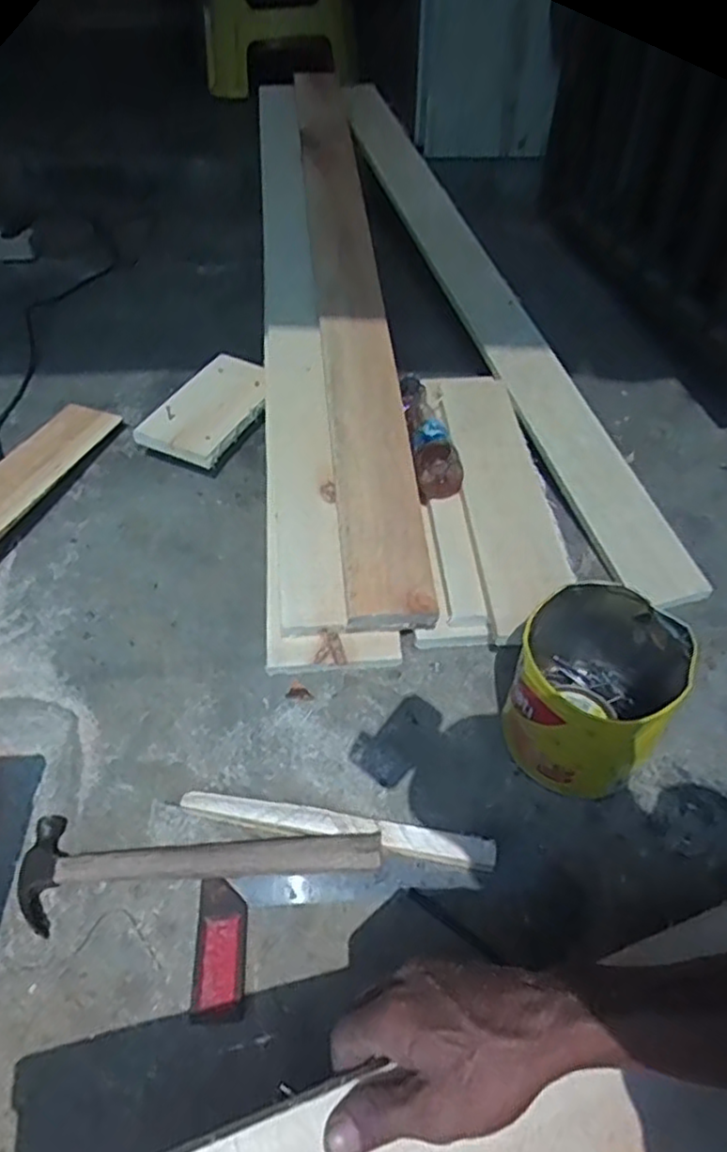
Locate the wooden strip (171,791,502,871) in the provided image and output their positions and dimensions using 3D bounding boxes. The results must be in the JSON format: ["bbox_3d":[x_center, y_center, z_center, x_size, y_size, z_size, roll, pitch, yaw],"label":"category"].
[{"bbox_3d":[-0.025,0.236,0.647,0.293,0.017,0.027,10,51,5],"label":"wooden strip"}]

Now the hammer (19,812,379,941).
[{"bbox_3d":[-0.148,0.265,0.613,0.319,0.060,0.093,5,46,0],"label":"hammer"}]

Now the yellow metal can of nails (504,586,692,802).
[{"bbox_3d":[0.218,0.101,0.662,0.135,0.141,0.160,27,50,20],"label":"yellow metal can of nails"}]

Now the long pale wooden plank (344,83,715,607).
[{"bbox_3d":[0.184,-0.491,1.146,0.104,0.025,1.295,-15,60,-9],"label":"long pale wooden plank"}]

